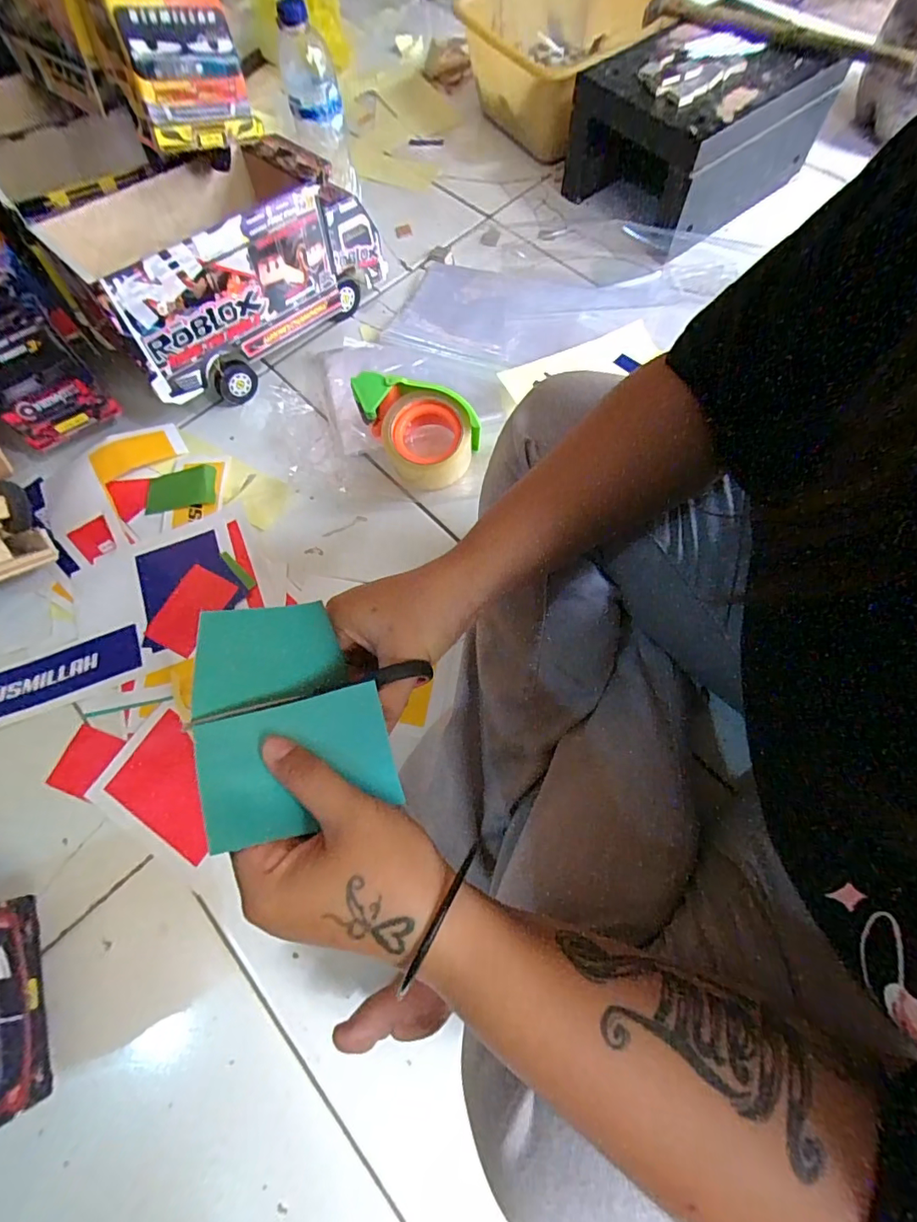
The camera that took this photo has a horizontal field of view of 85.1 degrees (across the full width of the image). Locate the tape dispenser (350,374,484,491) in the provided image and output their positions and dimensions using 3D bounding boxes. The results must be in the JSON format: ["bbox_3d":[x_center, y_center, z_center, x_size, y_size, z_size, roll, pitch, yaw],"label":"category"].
[{"bbox_3d":[-0.042,-0.207,0.556,0.092,0.075,0.131,-38,72,-13],"label":"tape dispenser"}]

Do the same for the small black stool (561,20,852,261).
[{"bbox_3d":[0.316,-0.663,0.682,0.280,0.134,0.228,-38,72,-12],"label":"small black stool"}]

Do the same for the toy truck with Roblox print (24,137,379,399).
[{"bbox_3d":[-0.258,-0.395,0.578,0.148,0.178,0.310,40,75,16],"label":"toy truck with Roblox print"}]

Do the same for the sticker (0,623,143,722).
[{"bbox_3d":[-0.425,0.071,0.505,0.204,0.004,0.058,-19,69,-6],"label":"sticker"}]

